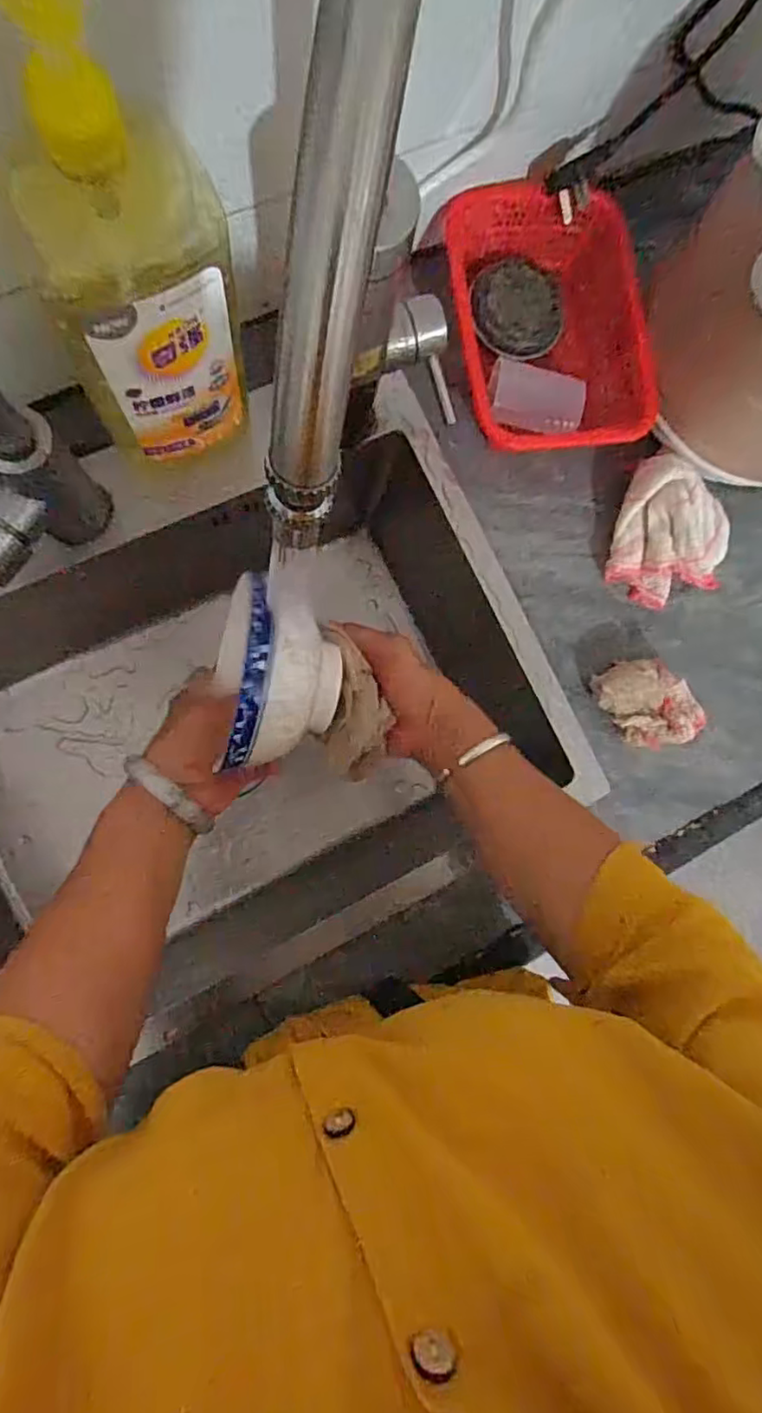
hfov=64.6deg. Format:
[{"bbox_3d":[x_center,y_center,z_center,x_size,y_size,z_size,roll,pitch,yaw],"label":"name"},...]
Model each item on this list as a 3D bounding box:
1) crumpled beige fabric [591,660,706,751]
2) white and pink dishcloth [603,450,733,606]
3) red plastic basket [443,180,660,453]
[{"bbox_3d":[0.221,-0.001,0.503,0.057,0.045,0.082,-42,94,-9],"label":"crumpled beige fabric"},{"bbox_3d":[0.235,-0.147,0.505,0.085,0.055,0.116,-24,91,-10],"label":"white and pink dishcloth"},{"bbox_3d":[0.132,-0.305,0.490,0.150,0.069,0.195,-7,88,-9],"label":"red plastic basket"}]

